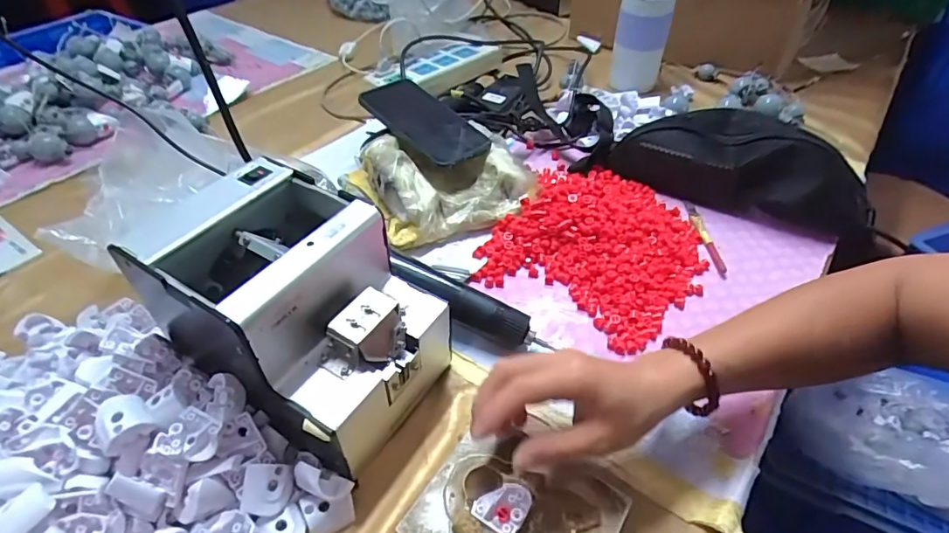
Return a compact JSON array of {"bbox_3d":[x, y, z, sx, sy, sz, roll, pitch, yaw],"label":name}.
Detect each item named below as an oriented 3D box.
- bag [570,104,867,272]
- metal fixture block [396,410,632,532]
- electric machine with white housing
[{"bbox_3d":[0.313,-0.119,0.609,0.292,0.086,0.149,24,50,22],"label":"bag"},{"bbox_3d":[0.030,0.161,0.335,0.115,0.032,0.111,25,50,24],"label":"metal fixture block"},{"bbox_3d":[-0.124,0.034,0.384,0.181,0.141,0.136,25,50,23],"label":"electric machine with white housing"}]

